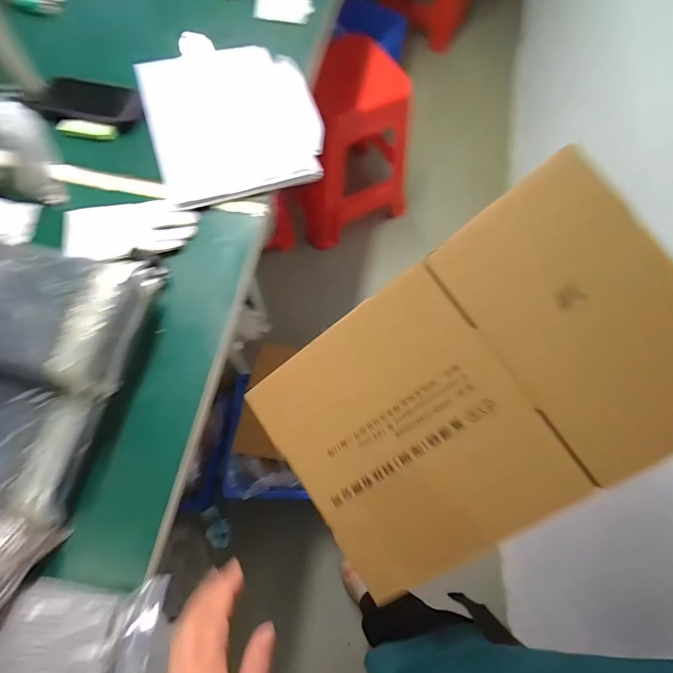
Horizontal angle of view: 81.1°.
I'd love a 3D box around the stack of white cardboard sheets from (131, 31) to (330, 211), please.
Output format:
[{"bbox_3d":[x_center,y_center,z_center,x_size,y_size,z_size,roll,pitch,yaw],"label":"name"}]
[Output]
[{"bbox_3d":[-0.171,-0.372,0.640,0.254,0.029,0.339,-18,67,-6],"label":"stack of white cardboard sheets"}]

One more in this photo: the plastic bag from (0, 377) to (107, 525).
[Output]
[{"bbox_3d":[-0.374,0.125,0.450,0.195,0.061,0.147,7,67,4],"label":"plastic bag"}]

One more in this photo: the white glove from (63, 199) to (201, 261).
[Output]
[{"bbox_3d":[-0.291,-0.152,0.553,0.178,0.021,0.103,-8,69,-4],"label":"white glove"}]

